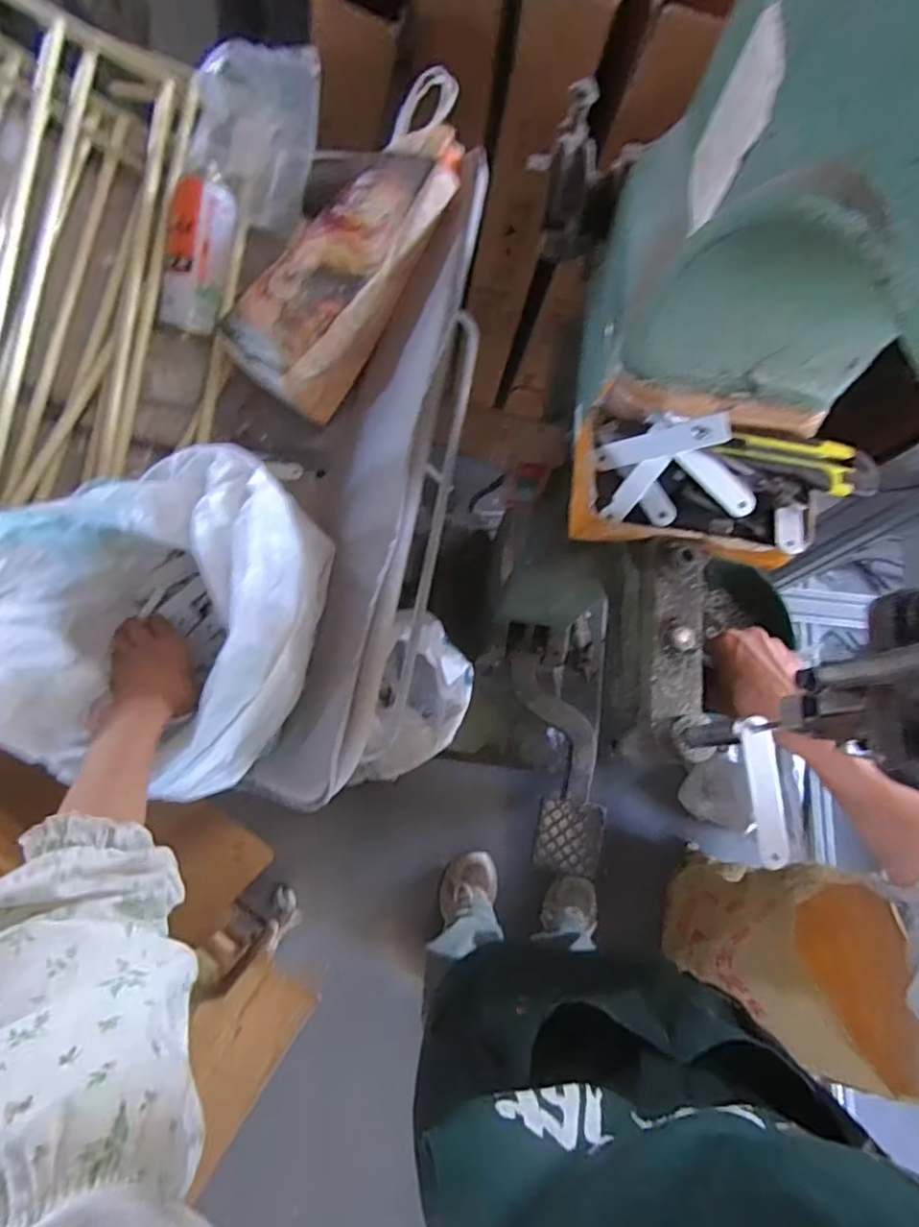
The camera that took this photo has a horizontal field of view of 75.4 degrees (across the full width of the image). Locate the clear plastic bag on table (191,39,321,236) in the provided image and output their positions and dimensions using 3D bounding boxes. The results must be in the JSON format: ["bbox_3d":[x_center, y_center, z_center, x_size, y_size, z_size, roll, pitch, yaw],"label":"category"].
[{"bbox_3d":[-0.248,-0.567,0.701,0.145,0.109,0.151,10,75,3],"label":"clear plastic bag on table"}]

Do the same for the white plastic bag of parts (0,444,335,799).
[{"bbox_3d":[-0.256,0.003,0.533,0.239,0.158,0.275,16,76,4],"label":"white plastic bag of parts"}]

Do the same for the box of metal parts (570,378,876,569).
[{"bbox_3d":[0.200,-0.103,0.460,0.218,0.077,0.116,7,75,2],"label":"box of metal parts"}]

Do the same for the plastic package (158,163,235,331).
[{"bbox_3d":[-0.300,-0.414,0.681,0.059,0.035,0.174,12,94,3],"label":"plastic package"}]

